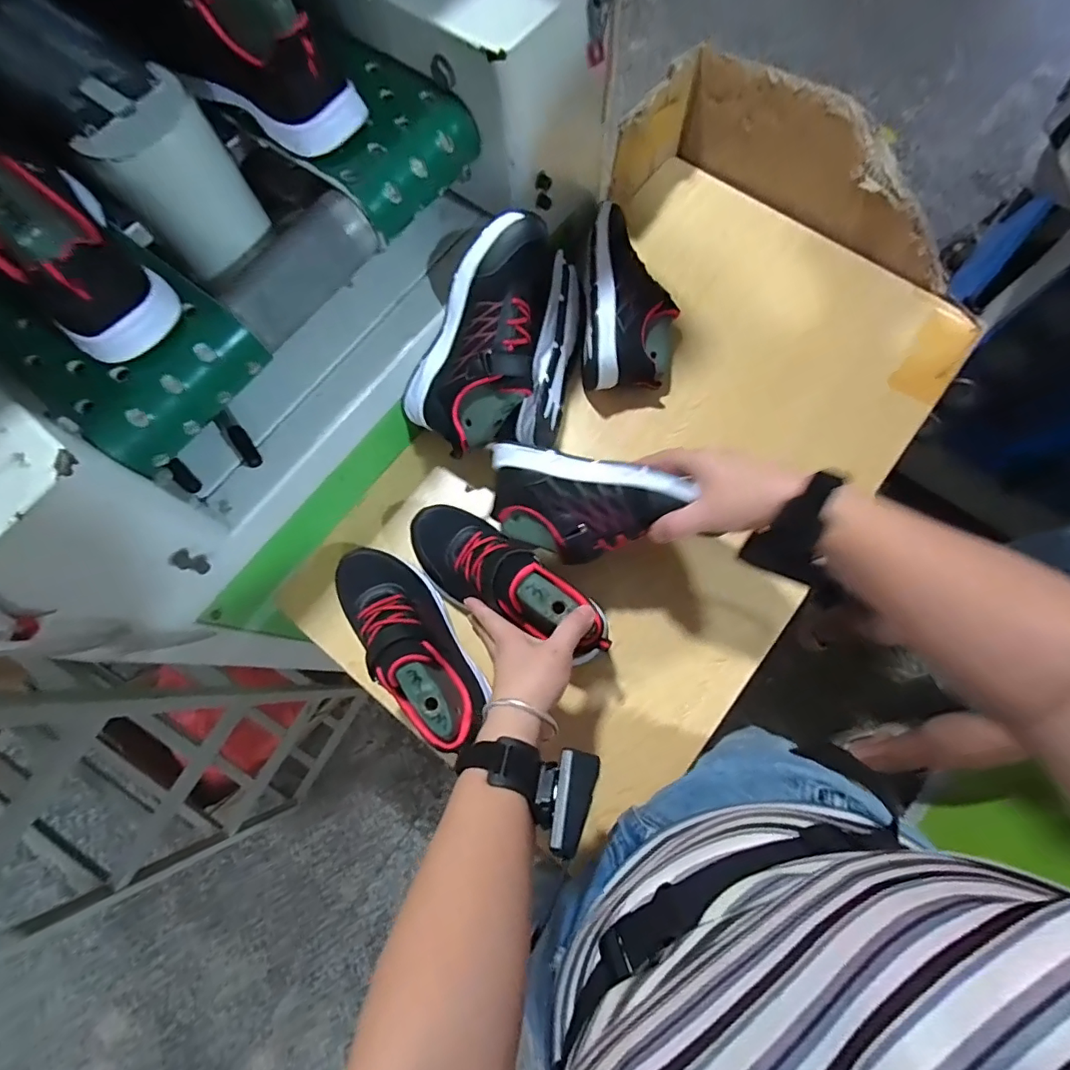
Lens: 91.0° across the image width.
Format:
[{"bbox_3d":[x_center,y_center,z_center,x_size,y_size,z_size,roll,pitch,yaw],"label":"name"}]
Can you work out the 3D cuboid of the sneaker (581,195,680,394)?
[{"bbox_3d":[0.113,-0.282,0.632,0.113,0.086,0.225,3,75,3],"label":"sneaker"}]

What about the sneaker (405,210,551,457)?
[{"bbox_3d":[-0.047,-0.206,0.562,0.112,0.090,0.230,25,104,8],"label":"sneaker"}]

